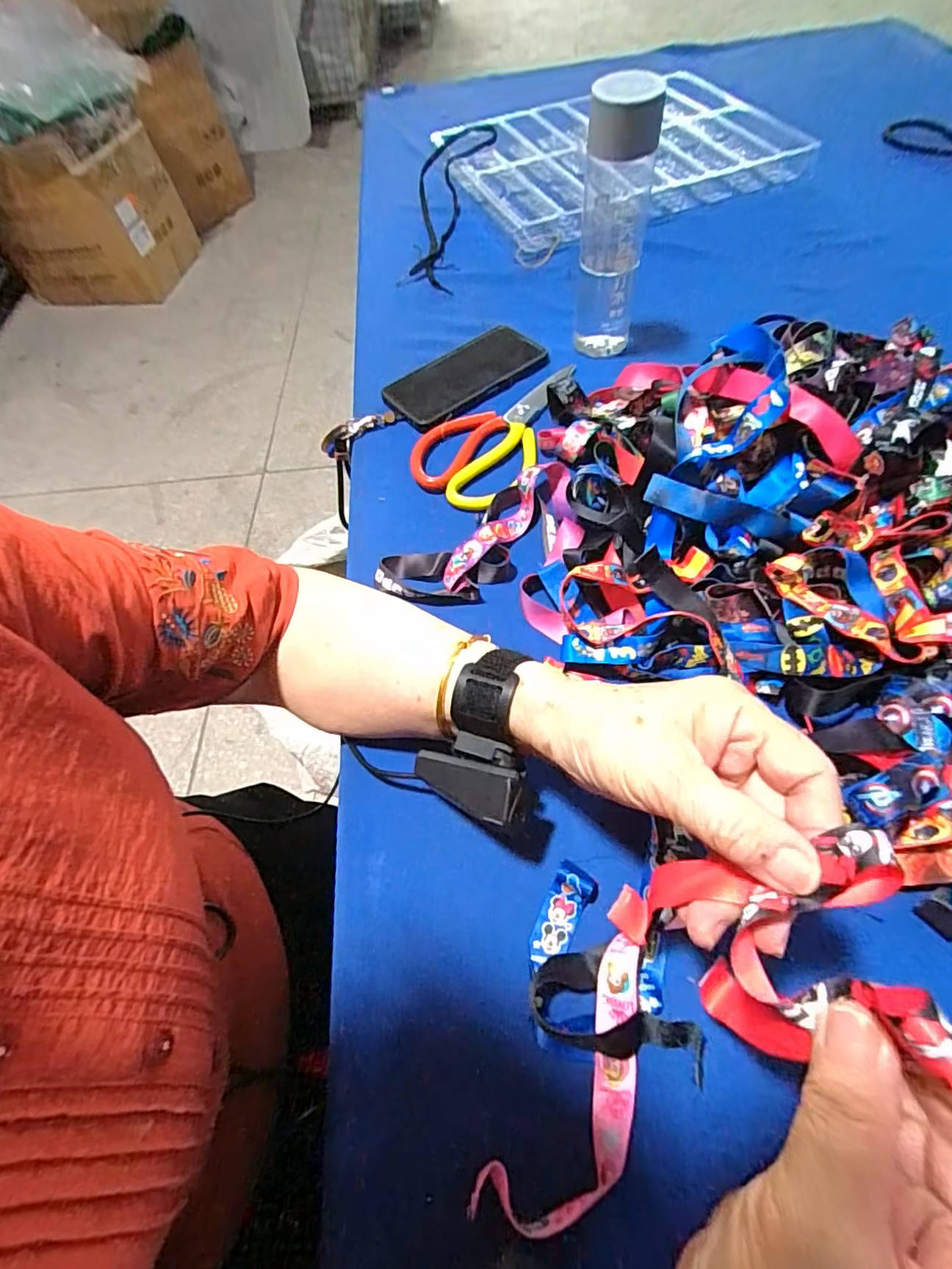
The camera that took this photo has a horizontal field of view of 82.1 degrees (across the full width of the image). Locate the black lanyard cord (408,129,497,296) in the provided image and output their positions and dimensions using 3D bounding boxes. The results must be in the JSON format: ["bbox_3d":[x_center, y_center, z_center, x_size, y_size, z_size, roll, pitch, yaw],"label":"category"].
[{"bbox_3d":[-0.029,-0.576,0.726,0.107,0.055,0.348,-1,57,4],"label":"black lanyard cord"}]

